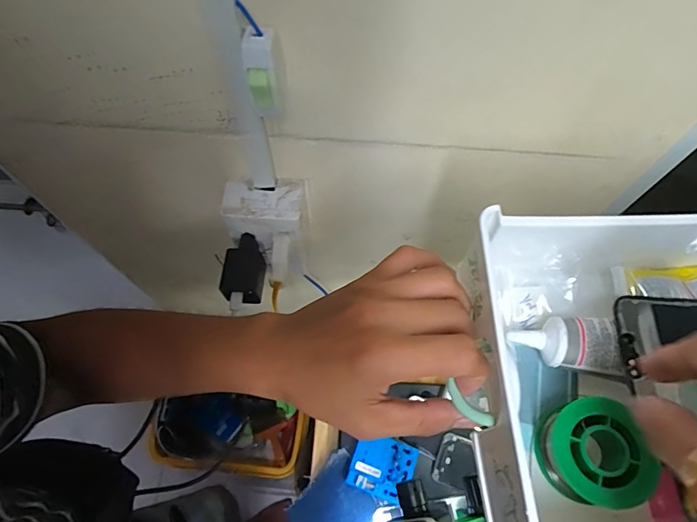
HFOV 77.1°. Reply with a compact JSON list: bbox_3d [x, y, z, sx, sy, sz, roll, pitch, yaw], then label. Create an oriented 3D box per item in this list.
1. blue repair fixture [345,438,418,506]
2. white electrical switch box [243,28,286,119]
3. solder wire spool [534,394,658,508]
[{"bbox_3d":[0.051,0.312,0.663,0.094,0.009,0.083,21,66,8],"label":"blue repair fixture"},{"bbox_3d":[-0.050,-0.111,0.264,0.021,0.050,0.022,-10,65,-6],"label":"white electrical switch box"},{"bbox_3d":[0.135,0.107,0.246,0.051,0.035,0.054,-10,65,-6],"label":"solder wire spool"}]

